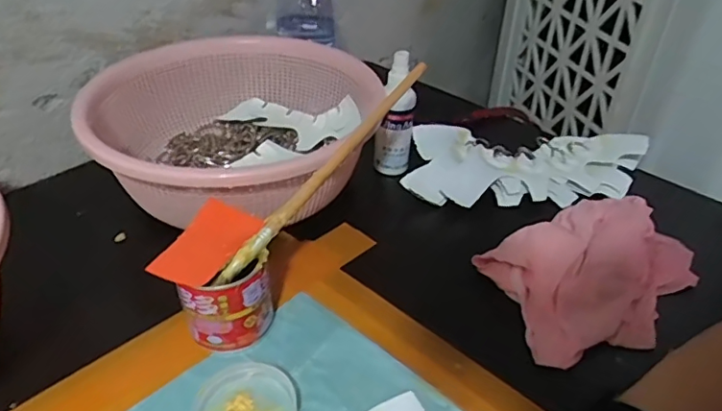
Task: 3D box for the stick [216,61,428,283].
[{"bbox_3d":[-0.023,-0.034,0.431,0.013,0.014,0.245,25,58,26],"label":"stick"}]

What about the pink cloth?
[{"bbox_3d":[0.202,0.053,0.461,0.187,0.046,0.124,-14,41,-20],"label":"pink cloth"}]

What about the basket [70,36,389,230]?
[{"bbox_3d":[-0.128,-0.072,0.551,0.249,0.103,0.271,2,38,-1],"label":"basket"}]

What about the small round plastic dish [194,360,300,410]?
[{"bbox_3d":[-0.076,0.134,0.368,0.070,0.007,0.066,2,38,-1],"label":"small round plastic dish"}]

